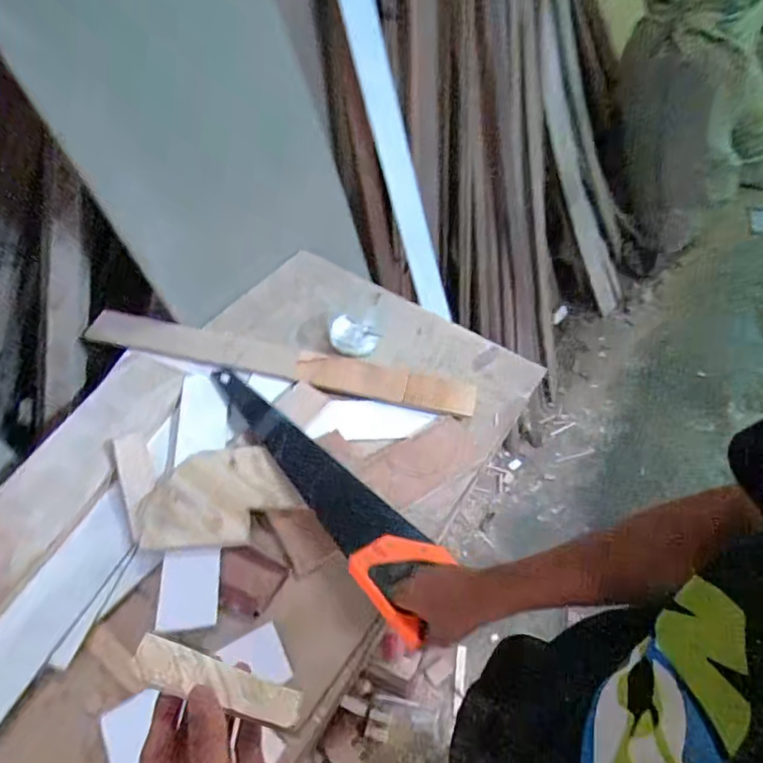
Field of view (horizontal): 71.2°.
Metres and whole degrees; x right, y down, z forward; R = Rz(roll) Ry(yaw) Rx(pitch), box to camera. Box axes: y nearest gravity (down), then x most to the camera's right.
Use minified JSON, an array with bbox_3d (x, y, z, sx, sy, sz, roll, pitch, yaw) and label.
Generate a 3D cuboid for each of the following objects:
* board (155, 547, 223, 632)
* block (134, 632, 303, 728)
[{"bbox_3d":[-0.241,0.258,0.669,0.072,0.005,0.092,-3,63,-4],"label":"board"},{"bbox_3d":[-0.094,0.174,0.308,0.097,0.009,0.023,22,53,-3],"label":"block"}]

